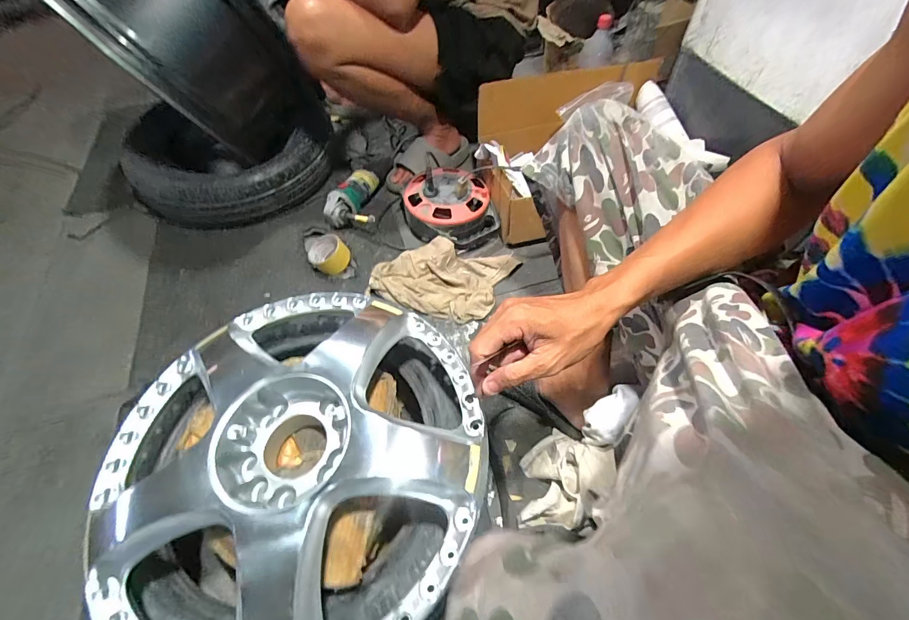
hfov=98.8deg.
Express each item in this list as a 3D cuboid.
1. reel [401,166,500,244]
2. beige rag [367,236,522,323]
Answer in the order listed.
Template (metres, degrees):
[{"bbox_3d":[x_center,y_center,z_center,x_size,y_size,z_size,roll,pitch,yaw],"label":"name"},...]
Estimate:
[{"bbox_3d":[-0.015,-0.256,0.938,0.209,0.126,0.232,-16,56,-8],"label":"reel"},{"bbox_3d":[-0.029,-0.082,0.864,0.294,0.052,0.219,13,57,12],"label":"beige rag"}]

